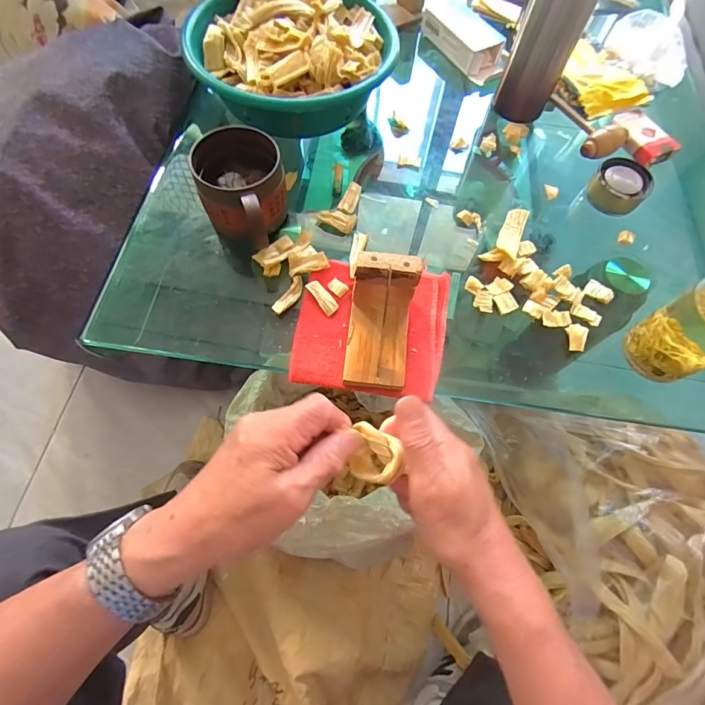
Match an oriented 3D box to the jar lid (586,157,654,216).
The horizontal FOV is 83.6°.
[{"bbox_3d":[0.340,-0.212,0.504,0.066,0.037,0.055,40,71,13],"label":"jar lid"}]

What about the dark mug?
[{"bbox_3d":[-0.120,-0.179,0.439,0.086,0.074,0.120,-21,69,-11],"label":"dark mug"}]

